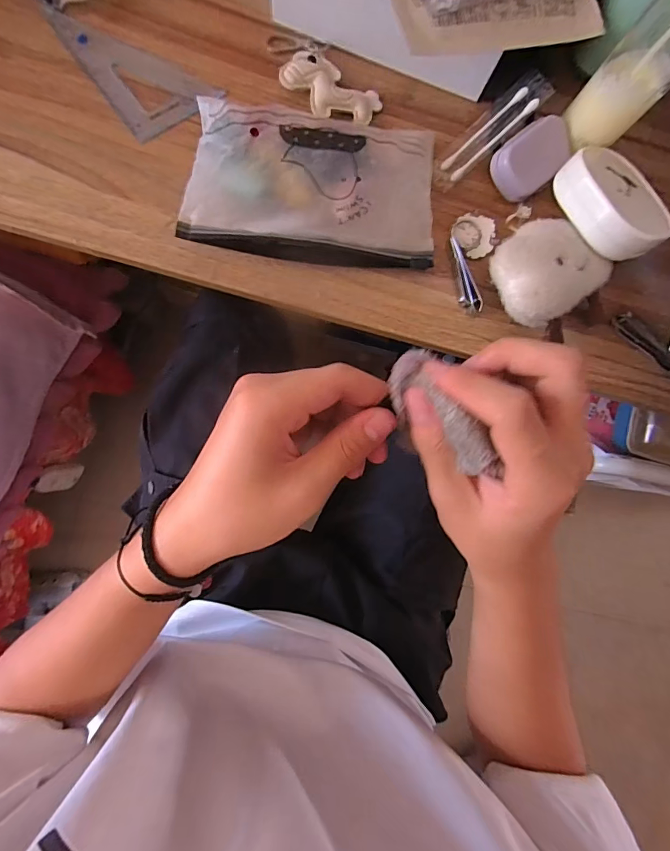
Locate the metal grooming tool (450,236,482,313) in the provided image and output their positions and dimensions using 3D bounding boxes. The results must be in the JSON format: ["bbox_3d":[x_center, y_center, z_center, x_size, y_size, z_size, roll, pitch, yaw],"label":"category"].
[{"bbox_3d":[0.093,-0.107,0.303,0.013,0.011,0.053,-10,87,-7],"label":"metal grooming tool"}]

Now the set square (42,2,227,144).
[{"bbox_3d":[-0.141,-0.255,0.298,0.066,0.007,0.107,-40,91,-7],"label":"set square"}]

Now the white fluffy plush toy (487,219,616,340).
[{"bbox_3d":[0.148,-0.100,0.293,0.074,0.035,0.080,0,86,-6],"label":"white fluffy plush toy"}]

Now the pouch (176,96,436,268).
[{"bbox_3d":[-0.015,-0.162,0.288,0.163,0.029,0.099,2,86,-6],"label":"pouch"}]

